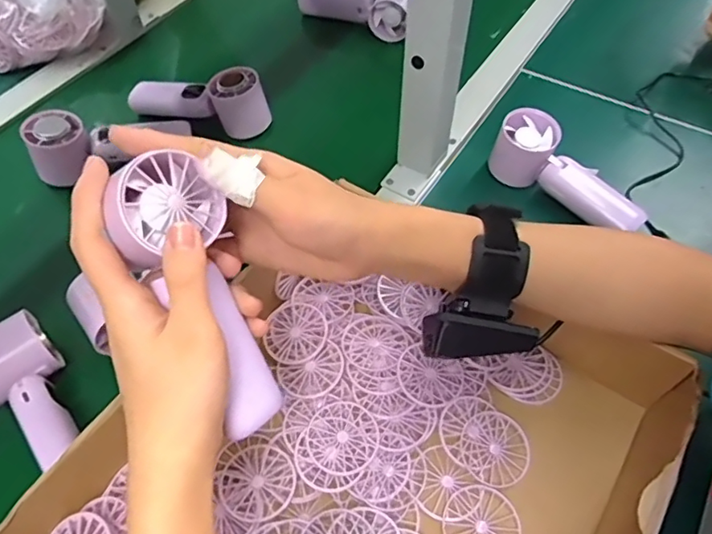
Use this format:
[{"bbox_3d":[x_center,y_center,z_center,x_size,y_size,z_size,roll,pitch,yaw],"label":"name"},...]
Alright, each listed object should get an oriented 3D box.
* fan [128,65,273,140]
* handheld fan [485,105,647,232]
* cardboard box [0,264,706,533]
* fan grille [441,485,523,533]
[{"bbox_3d":[-0.168,-0.190,0.596,0.154,0.055,0.056,17,57,11],"label":"fan"},{"bbox_3d":[0.202,-0.086,0.522,0.150,0.060,0.065,26,59,17],"label":"handheld fan"},{"bbox_3d":[0.004,0.132,0.347,0.295,0.079,0.333,31,61,20],"label":"cardboard box"},{"bbox_3d":[0.084,0.173,0.367,0.050,0.004,0.049,-39,64,-24],"label":"fan grille"}]

